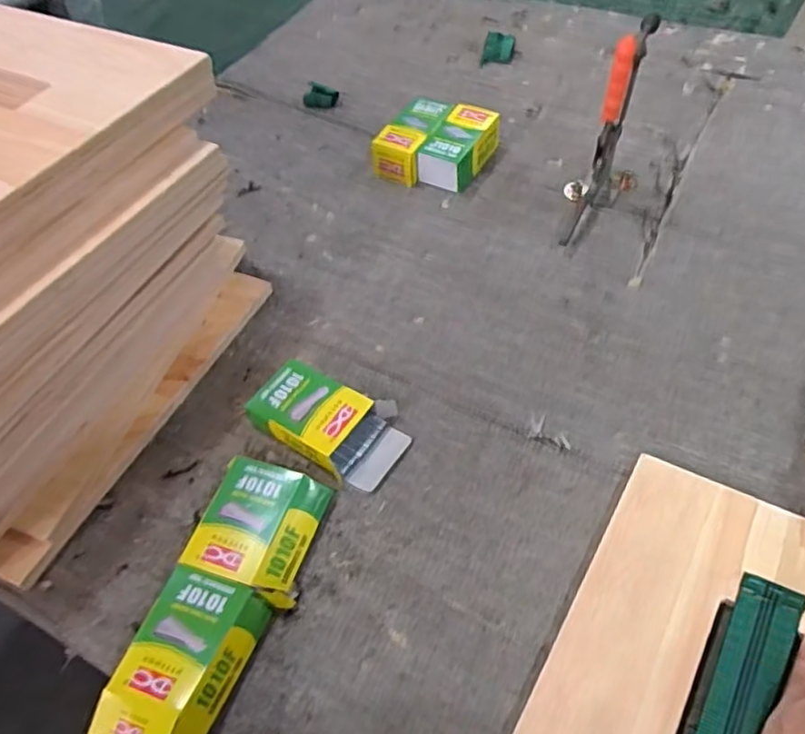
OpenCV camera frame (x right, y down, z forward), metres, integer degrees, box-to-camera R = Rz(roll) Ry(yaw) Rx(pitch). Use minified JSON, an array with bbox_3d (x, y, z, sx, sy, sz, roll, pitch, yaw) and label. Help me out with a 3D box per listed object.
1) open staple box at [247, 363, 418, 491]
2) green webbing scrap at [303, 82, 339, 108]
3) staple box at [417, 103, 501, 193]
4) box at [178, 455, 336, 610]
[{"bbox_3d":[-0.073,0.055,0.665,0.157,0.034,0.092,27,61,23],"label":"open staple box"},{"bbox_3d":[-0.128,-0.424,1.036,0.054,0.035,0.025,3,54,8],"label":"green webbing scrap"},{"bbox_3d":[0.080,-0.300,0.907,0.070,0.053,0.131,26,60,23],"label":"staple box"},{"bbox_3d":[-0.131,0.147,0.603,0.102,0.030,0.117,10,55,13],"label":"box"}]

